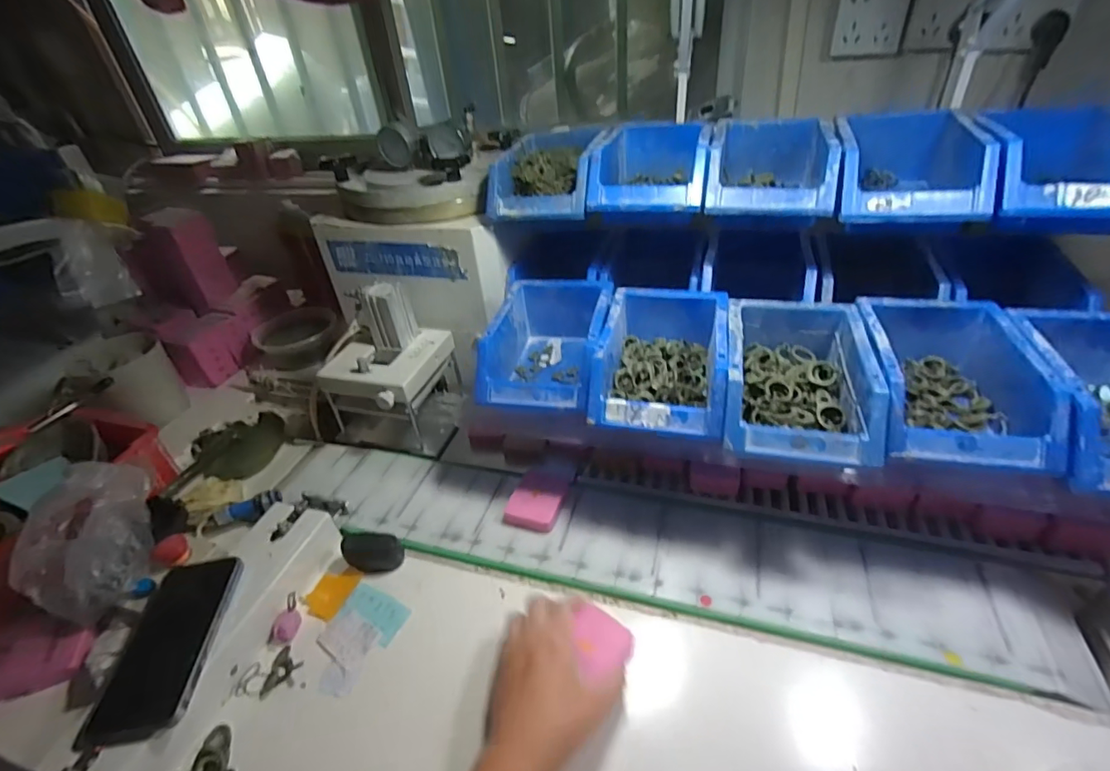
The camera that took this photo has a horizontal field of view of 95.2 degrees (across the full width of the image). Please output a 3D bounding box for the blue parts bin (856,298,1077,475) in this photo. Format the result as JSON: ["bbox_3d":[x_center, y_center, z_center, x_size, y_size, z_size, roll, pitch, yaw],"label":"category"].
[{"bbox_3d":[0.347,-0.006,0.456,0.122,0.064,0.180,5,38,14],"label":"blue parts bin"}]

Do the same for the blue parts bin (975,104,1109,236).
[{"bbox_3d":[0.482,-0.218,0.496,0.125,0.069,0.198,9,39,19],"label":"blue parts bin"}]

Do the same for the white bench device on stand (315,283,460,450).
[{"bbox_3d":[-0.222,-0.029,0.667,0.133,0.177,0.144,8,39,18],"label":"white bench device on stand"}]

